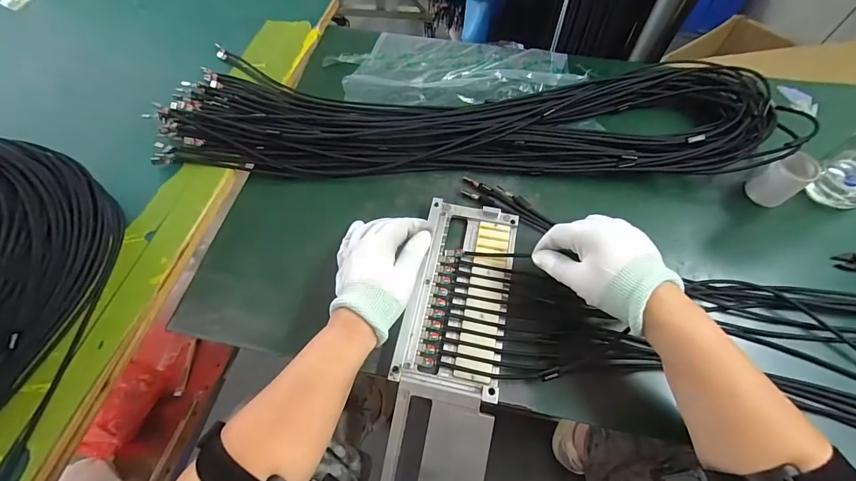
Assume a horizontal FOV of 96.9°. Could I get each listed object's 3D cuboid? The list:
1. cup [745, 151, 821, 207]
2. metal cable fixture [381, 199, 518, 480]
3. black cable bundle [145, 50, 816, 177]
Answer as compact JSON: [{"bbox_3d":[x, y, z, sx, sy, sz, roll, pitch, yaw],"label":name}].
[{"bbox_3d":[0.399,-0.068,0.429,0.042,0.051,0.039,0,61,1],"label":"cup"},{"bbox_3d":[0.020,0.138,0.360,0.097,0.048,0.381,8,70,6],"label":"metal cable fixture"},{"bbox_3d":[0.052,-0.164,0.480,0.753,0.041,0.183,1,61,2],"label":"black cable bundle"}]

